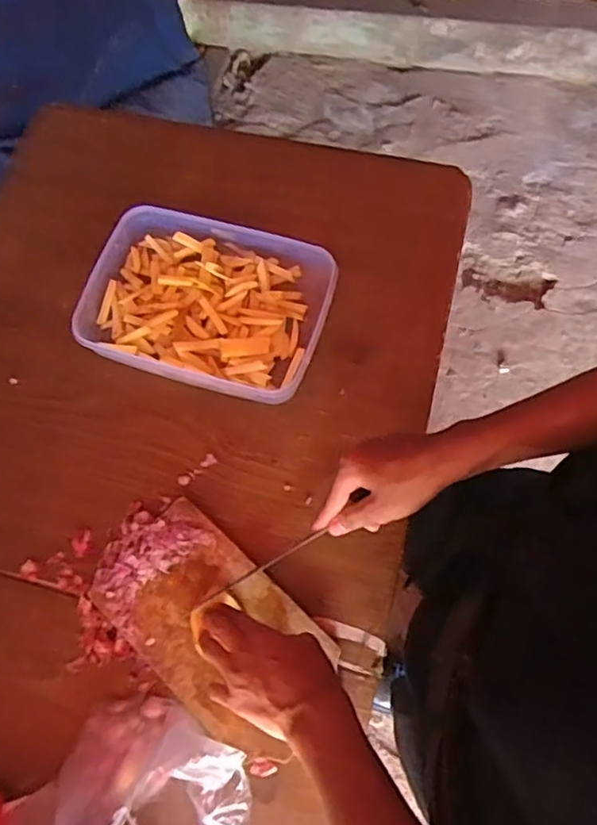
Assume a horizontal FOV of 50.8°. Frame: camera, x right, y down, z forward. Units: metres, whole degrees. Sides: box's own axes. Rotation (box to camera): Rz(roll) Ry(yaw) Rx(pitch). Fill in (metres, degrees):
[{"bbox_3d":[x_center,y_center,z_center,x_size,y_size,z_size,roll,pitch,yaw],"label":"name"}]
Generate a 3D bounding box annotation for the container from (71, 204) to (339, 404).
[{"bbox_3d":[-0.108,-0.126,0.722,0.275,0.046,0.188,15,70,10],"label":"container"}]

